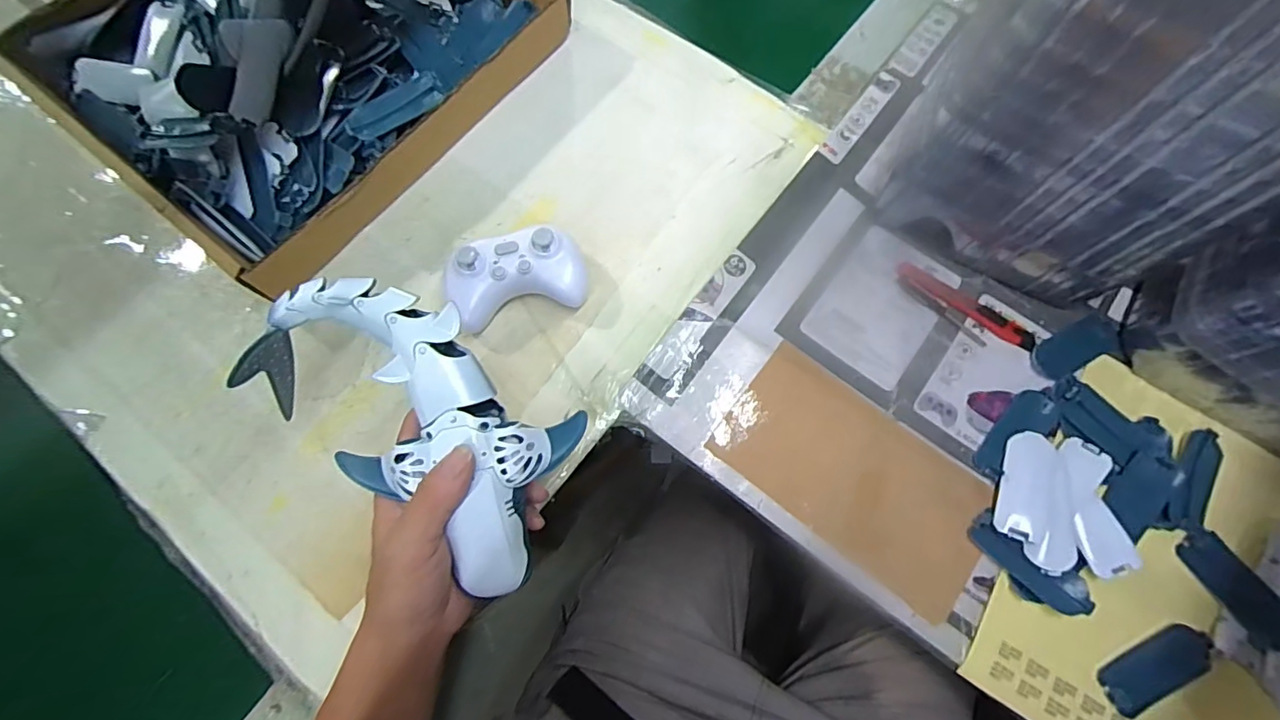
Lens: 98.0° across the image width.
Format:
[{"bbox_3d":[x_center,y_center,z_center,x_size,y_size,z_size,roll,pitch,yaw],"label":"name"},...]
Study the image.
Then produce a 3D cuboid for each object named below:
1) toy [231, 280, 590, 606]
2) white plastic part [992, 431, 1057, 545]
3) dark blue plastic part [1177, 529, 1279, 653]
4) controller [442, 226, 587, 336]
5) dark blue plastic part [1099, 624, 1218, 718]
[{"bbox_3d":[-0.131,0.037,0.339,0.195,0.081,0.113,36,75,11],"label":"toy"},{"bbox_3d":[0.293,0.094,0.421,0.035,0.005,0.084,23,73,7],"label":"white plastic part"},{"bbox_3d":[0.430,0.165,0.396,0.037,0.011,0.086,-28,74,-9],"label":"dark blue plastic part"},{"bbox_3d":[-0.098,-0.066,0.444,0.108,0.047,0.057,-16,73,-6],"label":"controller"},{"bbox_3d":[0.357,0.212,0.384,0.082,0.007,0.031,-28,74,-9],"label":"dark blue plastic part"}]

